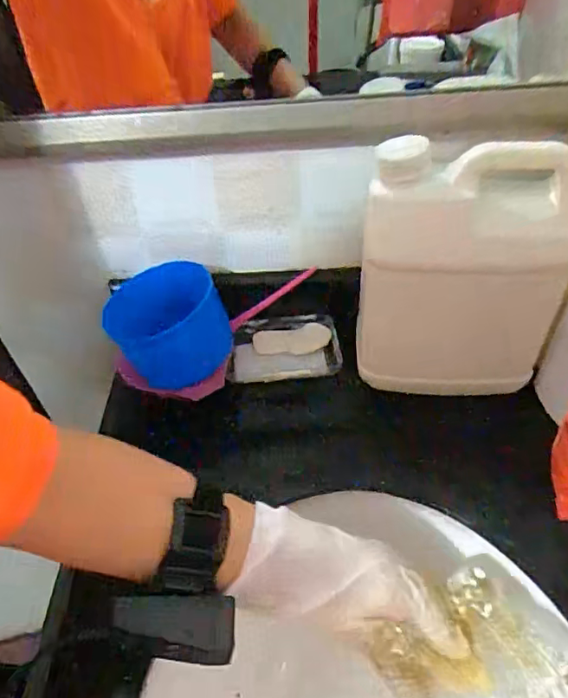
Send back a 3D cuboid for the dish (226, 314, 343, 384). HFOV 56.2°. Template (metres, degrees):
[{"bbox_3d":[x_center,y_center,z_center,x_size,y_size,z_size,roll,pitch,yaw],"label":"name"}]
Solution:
[{"bbox_3d":[0.001,0.002,0.542,0.110,0.026,0.074,-3,45,3],"label":"dish"}]

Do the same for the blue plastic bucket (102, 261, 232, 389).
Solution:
[{"bbox_3d":[-0.110,-0.024,0.507,0.102,0.075,0.103,-3,45,3],"label":"blue plastic bucket"}]

